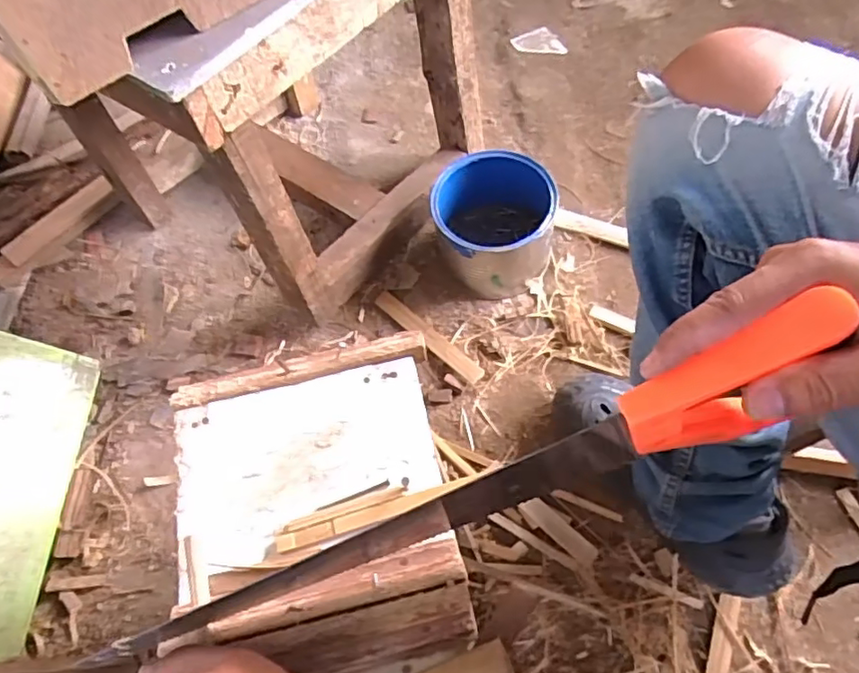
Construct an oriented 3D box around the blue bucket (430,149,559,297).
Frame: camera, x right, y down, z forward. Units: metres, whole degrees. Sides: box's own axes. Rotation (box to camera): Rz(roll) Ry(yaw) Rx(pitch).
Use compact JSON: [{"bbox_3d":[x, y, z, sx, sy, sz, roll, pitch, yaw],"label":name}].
[{"bbox_3d":[0.086,-0.144,0.785,0.152,0.122,0.144,-2,62,3],"label":"blue bucket"}]

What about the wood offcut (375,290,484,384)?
[{"bbox_3d":[-0.003,-0.003,0.777,0.181,0.007,0.022,39,71,21],"label":"wood offcut"}]

